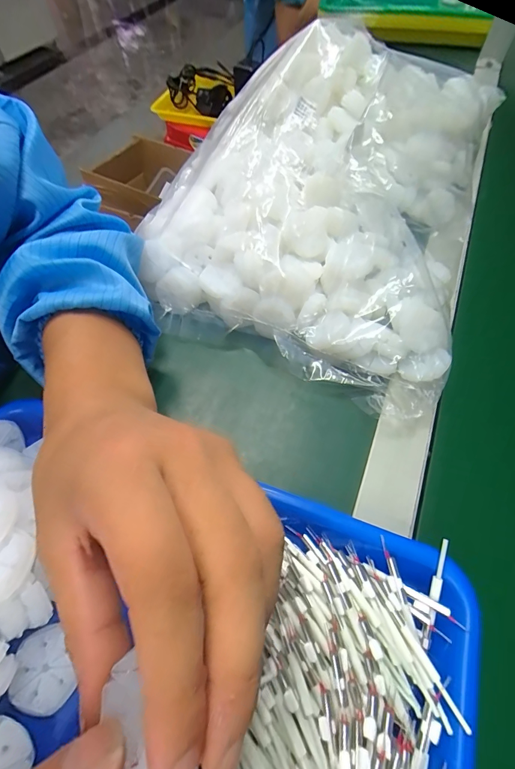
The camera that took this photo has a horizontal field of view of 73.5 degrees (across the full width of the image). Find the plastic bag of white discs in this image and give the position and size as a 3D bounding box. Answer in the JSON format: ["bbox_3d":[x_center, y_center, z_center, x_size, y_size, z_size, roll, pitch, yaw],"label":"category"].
[{"bbox_3d":[0.071,-0.198,0.342,0.295,0.093,0.395,21,63,11],"label":"plastic bag of white discs"}]

